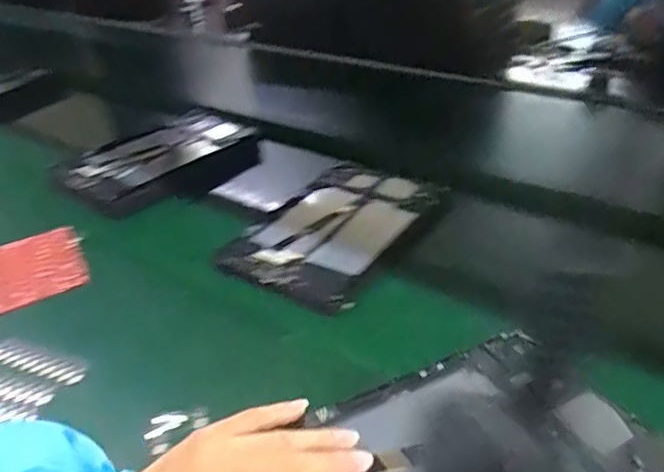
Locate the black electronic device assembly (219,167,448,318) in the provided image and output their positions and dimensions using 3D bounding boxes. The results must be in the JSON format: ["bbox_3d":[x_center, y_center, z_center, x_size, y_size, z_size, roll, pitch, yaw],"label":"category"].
[{"bbox_3d":[0.008,-0.013,0.642,0.156,0.015,0.250,16,38,28],"label":"black electronic device assembly"}]

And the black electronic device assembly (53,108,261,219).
[{"bbox_3d":[-0.236,-0.106,0.828,0.192,0.034,0.263,26,45,37],"label":"black electronic device assembly"}]

